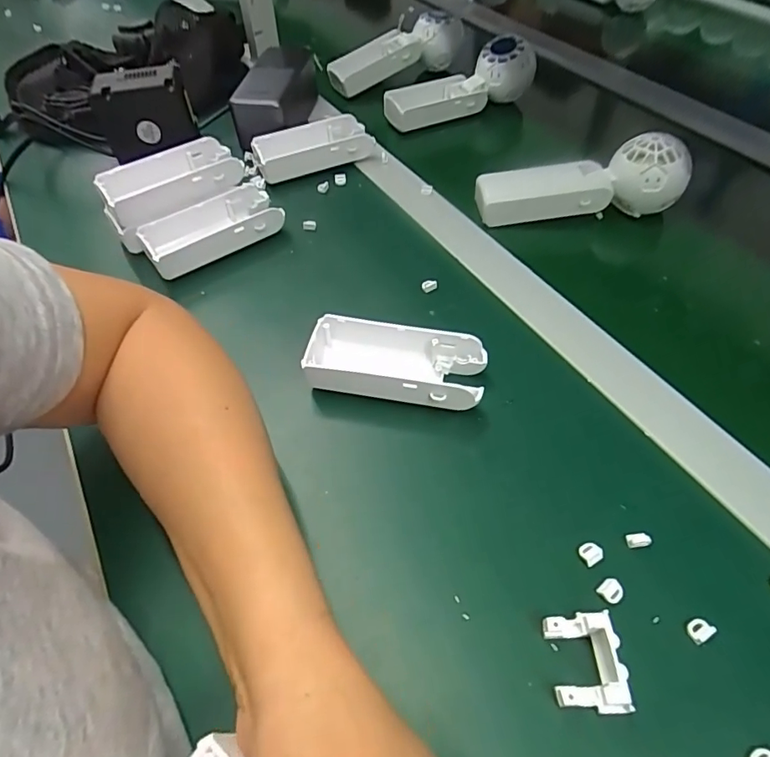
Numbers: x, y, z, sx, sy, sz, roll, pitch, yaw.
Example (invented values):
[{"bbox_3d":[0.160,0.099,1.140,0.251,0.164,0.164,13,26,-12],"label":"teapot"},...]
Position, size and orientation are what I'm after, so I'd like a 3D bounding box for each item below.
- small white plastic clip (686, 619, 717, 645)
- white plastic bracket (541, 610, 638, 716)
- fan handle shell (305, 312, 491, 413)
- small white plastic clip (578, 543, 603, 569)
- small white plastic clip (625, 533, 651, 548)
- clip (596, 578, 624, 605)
[{"bbox_3d":[0.145,0.115,0.233,0.011,0.004,0.009,-27,55,-15],"label":"small white plastic clip"},{"bbox_3d":[0.087,0.123,0.222,0.029,0.016,0.038,-3,53,3],"label":"white plastic bracket"},{"bbox_3d":[0.007,-0.009,0.320,0.107,0.030,0.045,7,54,10],"label":"fan handle shell"},{"bbox_3d":[0.104,0.088,0.256,0.010,0.004,0.010,-27,55,-15],"label":"small white plastic clip"},{"bbox_3d":[0.129,0.083,0.259,0.011,0.004,0.007,-4,53,2],"label":"small white plastic clip"},{"bbox_3d":[0.109,0.102,0.245,0.011,0.004,0.010,-30,56,-17],"label":"clip"}]

